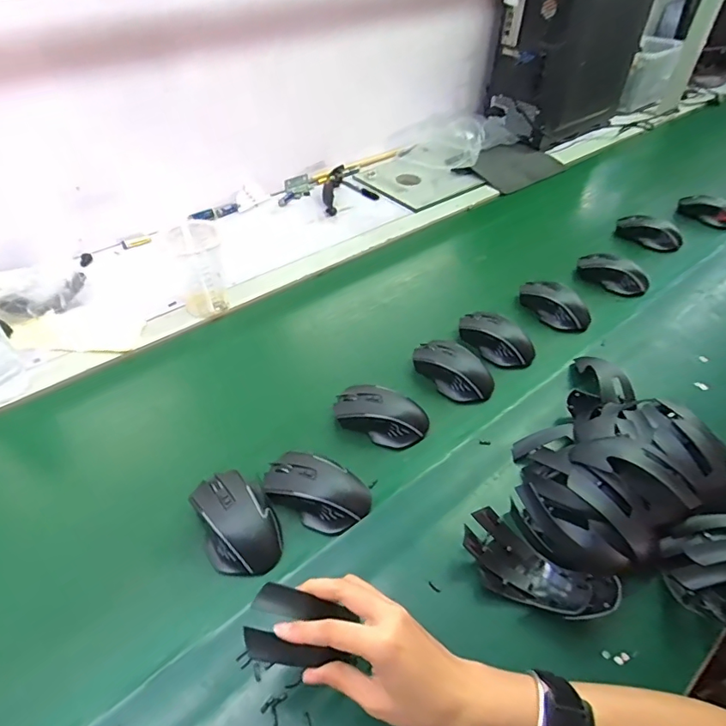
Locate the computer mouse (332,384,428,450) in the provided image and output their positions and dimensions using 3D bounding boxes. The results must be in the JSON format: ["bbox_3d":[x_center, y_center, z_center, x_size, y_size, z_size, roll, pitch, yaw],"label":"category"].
[{"bbox_3d":[0.023,0.063,0.622,0.118,0.040,0.062,18,47,16],"label":"computer mouse"}]

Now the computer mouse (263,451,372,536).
[{"bbox_3d":[-0.050,0.136,0.545,0.114,0.037,0.072,23,49,20],"label":"computer mouse"}]

